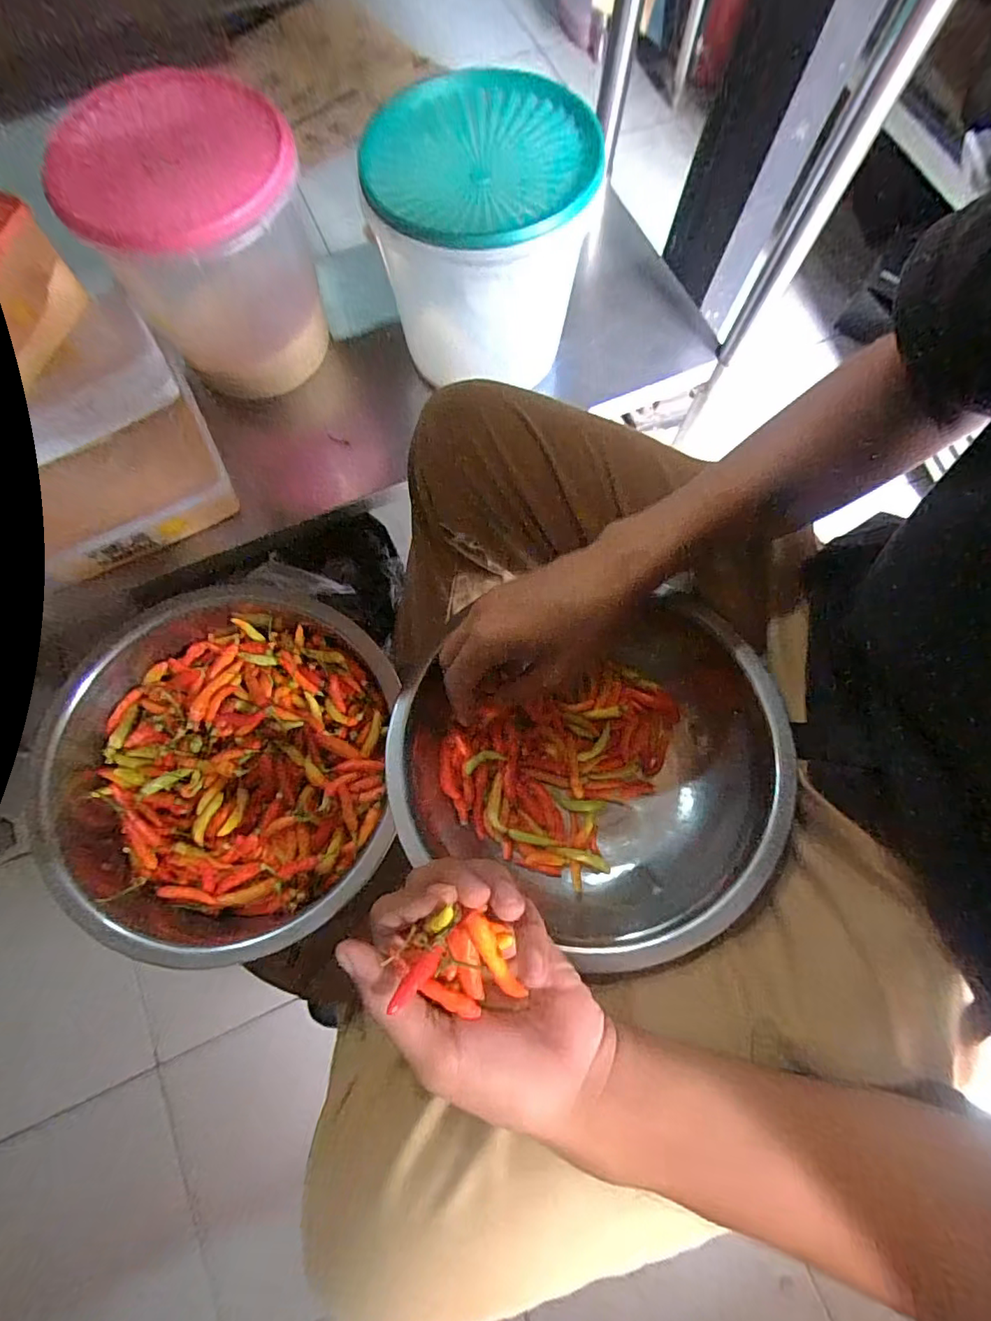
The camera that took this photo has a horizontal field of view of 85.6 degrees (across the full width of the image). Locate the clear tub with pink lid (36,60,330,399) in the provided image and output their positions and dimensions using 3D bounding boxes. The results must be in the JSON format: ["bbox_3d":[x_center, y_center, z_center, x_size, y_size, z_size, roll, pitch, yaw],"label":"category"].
[{"bbox_3d":[-0.337,-0.470,0.637,0.217,0.243,0.225,-34,78,-10],"label":"clear tub with pink lid"}]

